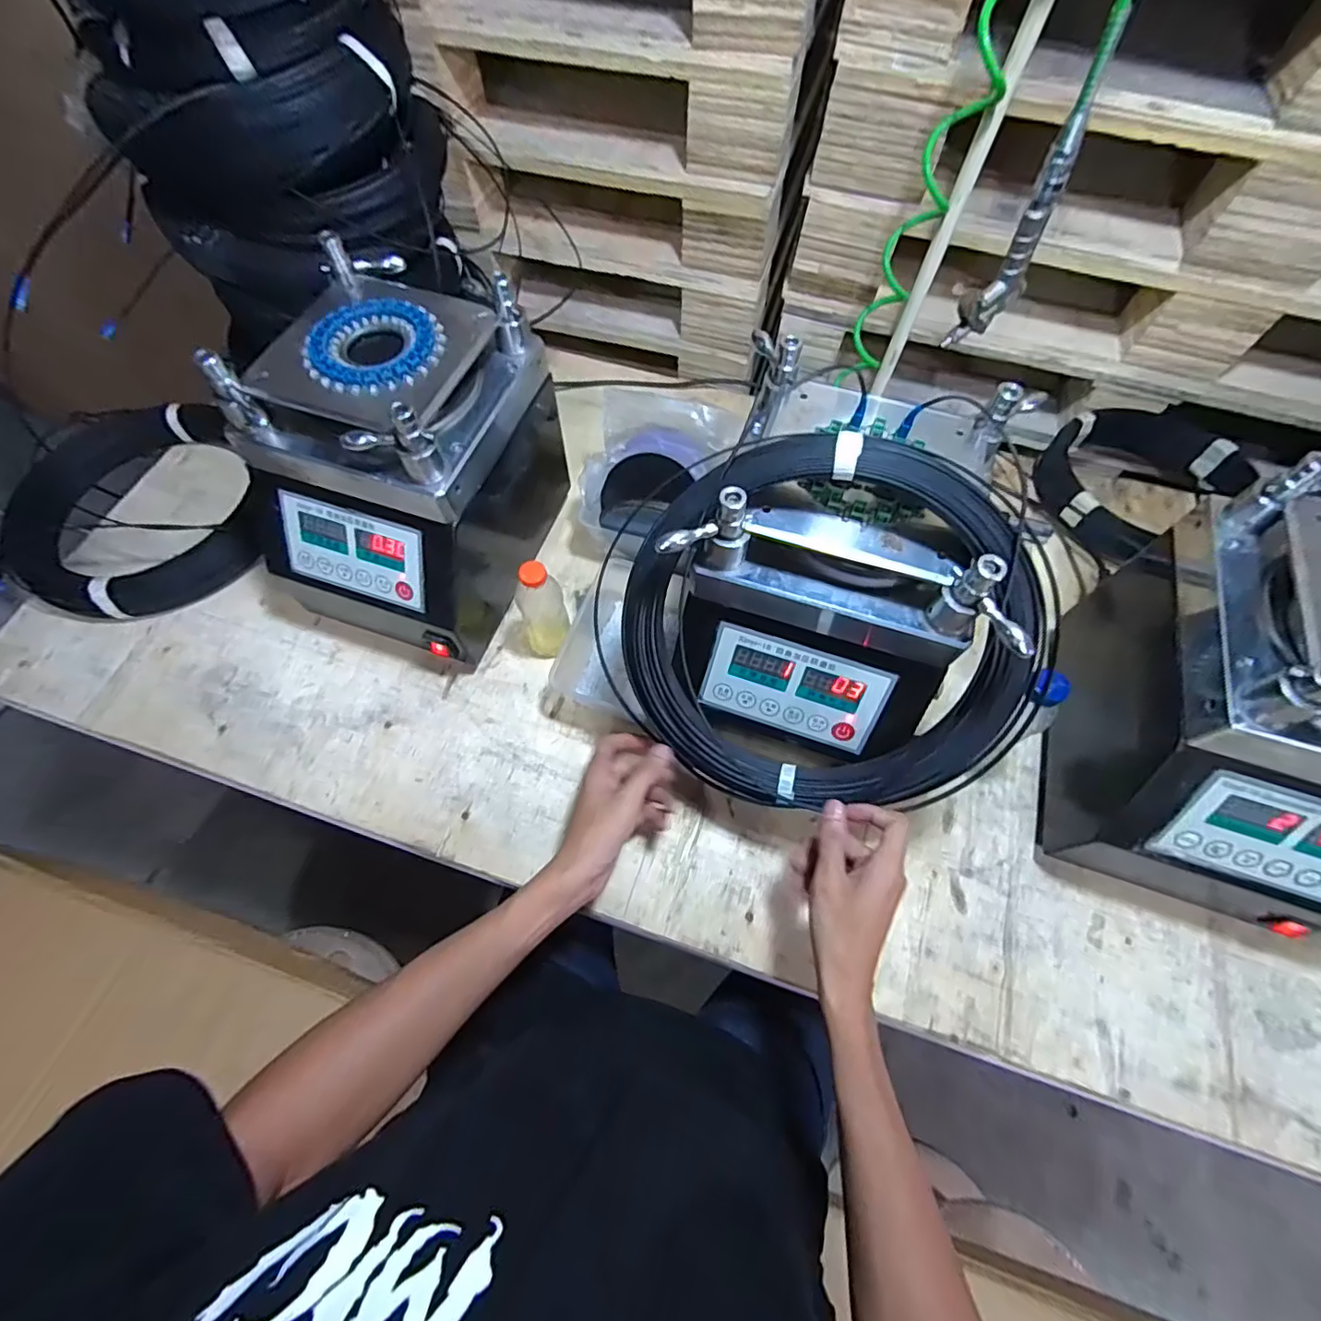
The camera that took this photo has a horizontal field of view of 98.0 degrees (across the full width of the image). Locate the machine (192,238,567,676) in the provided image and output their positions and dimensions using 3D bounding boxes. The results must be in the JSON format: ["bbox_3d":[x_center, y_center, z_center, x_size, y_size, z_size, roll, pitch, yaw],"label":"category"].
[{"bbox_3d":[-0.253,-0.191,0.607,0.196,0.290,0.280,15,65,7],"label":"machine"}]

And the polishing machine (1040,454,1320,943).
[{"bbox_3d":[0.522,0.053,0.496,0.222,0.287,0.276,18,65,8],"label":"polishing machine"}]

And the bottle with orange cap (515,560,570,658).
[{"bbox_3d":[-0.131,-0.057,0.629,0.054,0.140,0.045,-16,65,-8],"label":"bottle with orange cap"}]

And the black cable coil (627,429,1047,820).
[{"bbox_3d":[0.125,-0.013,0.452,0.308,0.304,0.024,-2,24,17],"label":"black cable coil"}]

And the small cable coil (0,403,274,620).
[{"bbox_3d":[-0.662,-0.182,0.725,0.323,0.062,0.284,30,68,13],"label":"small cable coil"}]

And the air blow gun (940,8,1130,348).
[{"bbox_3d":[0.329,-0.392,0.509,0.039,0.232,0.070,35,69,15],"label":"air blow gun"}]

